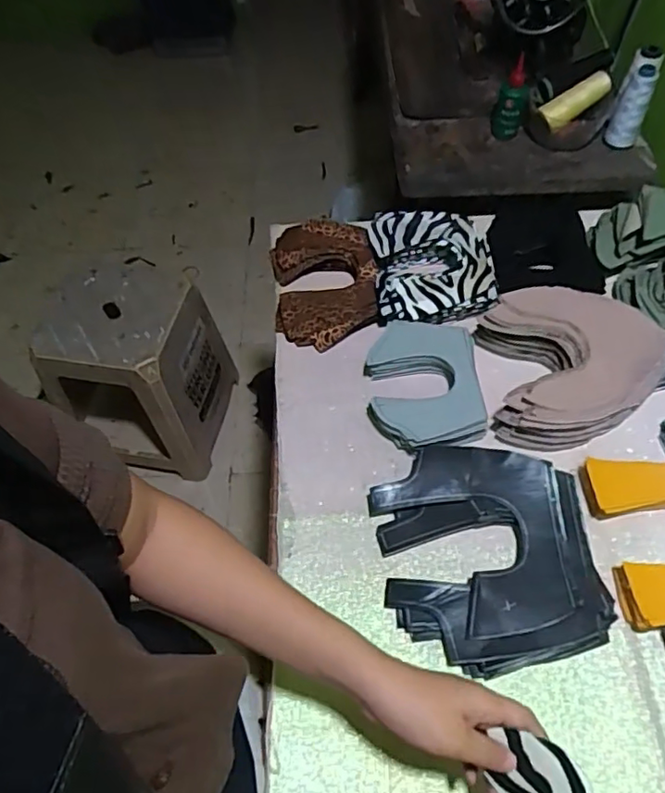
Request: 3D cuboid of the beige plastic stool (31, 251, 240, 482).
[{"bbox_3d":[-0.416,-0.050,1.356,0.277,0.411,0.301,2,57,3],"label":"beige plastic stool"}]

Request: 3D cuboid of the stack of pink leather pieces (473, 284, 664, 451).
[{"bbox_3d":[0.263,-0.038,0.648,0.182,0.057,0.179,-3,56,3],"label":"stack of pink leather pieces"}]

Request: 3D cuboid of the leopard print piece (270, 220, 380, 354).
[{"bbox_3d":[-0.011,-0.146,0.748,0.127,0.046,0.176,-6,57,-2],"label":"leopard print piece"}]

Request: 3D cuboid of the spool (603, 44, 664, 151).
[{"bbox_3d":[0.446,-0.439,0.871,0.049,0.138,0.056,22,39,18],"label":"spool"}]

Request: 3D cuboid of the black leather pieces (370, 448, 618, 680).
[{"bbox_3d":[0.143,0.145,0.556,0.191,0.035,0.204,-7,56,0],"label":"black leather pieces"}]

